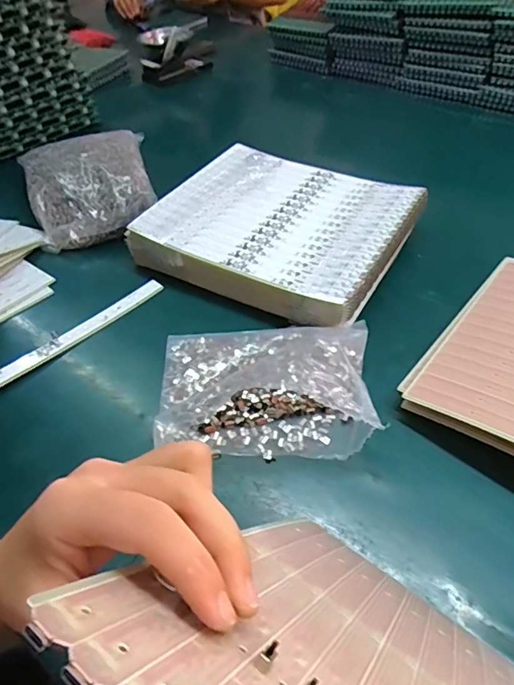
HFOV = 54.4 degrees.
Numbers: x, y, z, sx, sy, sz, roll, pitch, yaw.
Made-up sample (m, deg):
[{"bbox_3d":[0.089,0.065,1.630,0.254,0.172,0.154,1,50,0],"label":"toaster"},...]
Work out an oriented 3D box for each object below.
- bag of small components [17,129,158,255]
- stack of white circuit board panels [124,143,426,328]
[{"bbox_3d":[-0.241,-0.228,0.713,0.172,0.076,0.230,-12,46,-11],"label":"bag of small components"},{"bbox_3d":[0.024,-0.136,0.617,0.285,0.058,0.270,25,53,24],"label":"stack of white circuit board panels"}]

